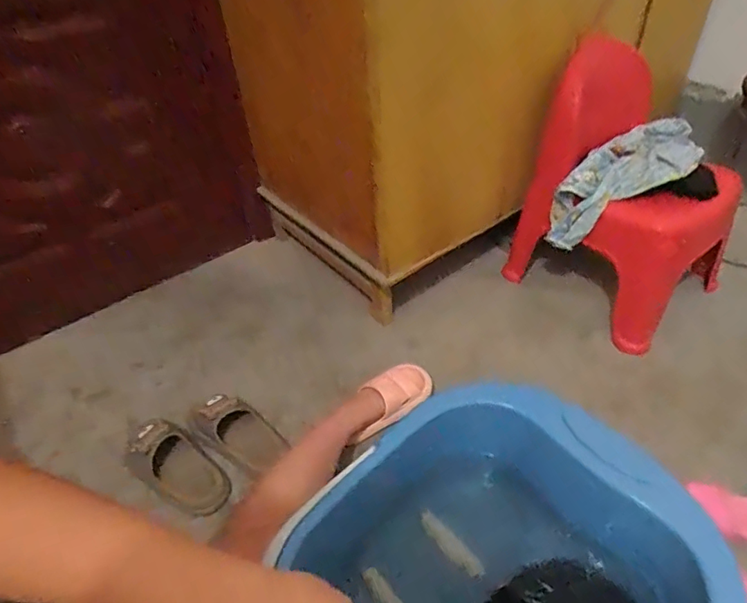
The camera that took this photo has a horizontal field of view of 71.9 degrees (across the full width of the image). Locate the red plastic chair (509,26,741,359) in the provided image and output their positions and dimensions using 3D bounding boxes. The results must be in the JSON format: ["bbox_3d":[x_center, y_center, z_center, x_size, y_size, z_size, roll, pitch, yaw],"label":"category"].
[{"bbox_3d":[0.579,-0.247,1.171,0.368,0.506,0.403,-29,48,-26],"label":"red plastic chair"}]

